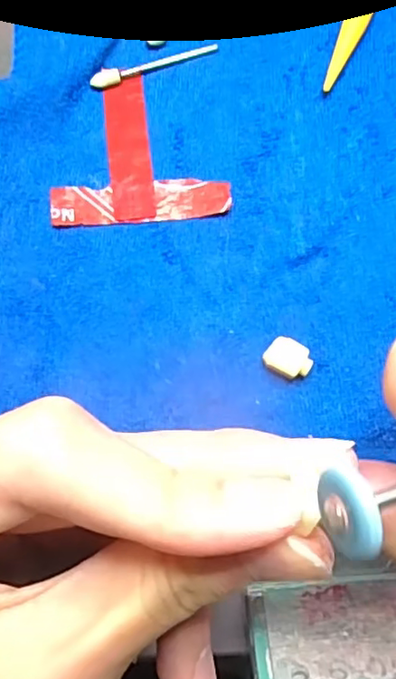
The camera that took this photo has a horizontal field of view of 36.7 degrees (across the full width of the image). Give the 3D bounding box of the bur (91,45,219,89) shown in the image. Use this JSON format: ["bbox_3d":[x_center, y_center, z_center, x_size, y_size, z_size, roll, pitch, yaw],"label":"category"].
[{"bbox_3d":[-0.015,-0.097,0.209,0.046,0.004,0.005,-22,74,-6],"label":"bur"}]

